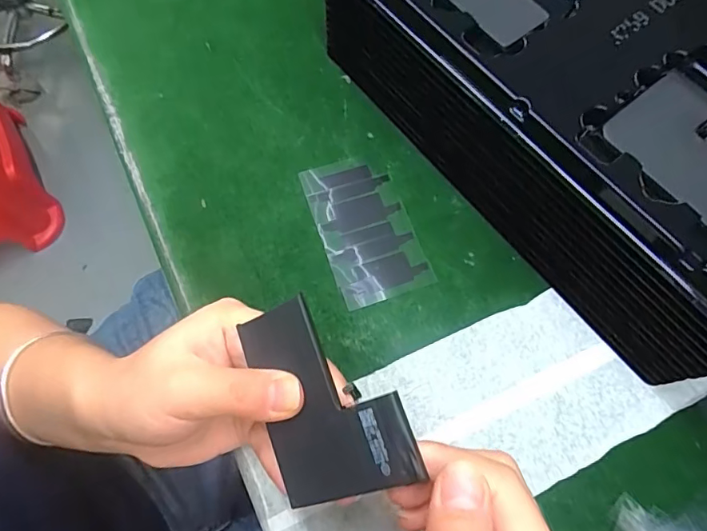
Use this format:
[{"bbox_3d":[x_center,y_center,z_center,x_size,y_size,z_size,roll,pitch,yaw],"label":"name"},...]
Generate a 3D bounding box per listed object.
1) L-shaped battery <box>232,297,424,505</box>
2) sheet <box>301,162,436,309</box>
[{"bbox_3d":[-0.011,0.050,0.188,0.059,0.007,0.076,-25,78,25],"label":"L-shaped battery"},{"bbox_3d":[0.006,-0.023,0.299,0.054,0.004,0.093,-19,72,-7],"label":"sheet"}]

